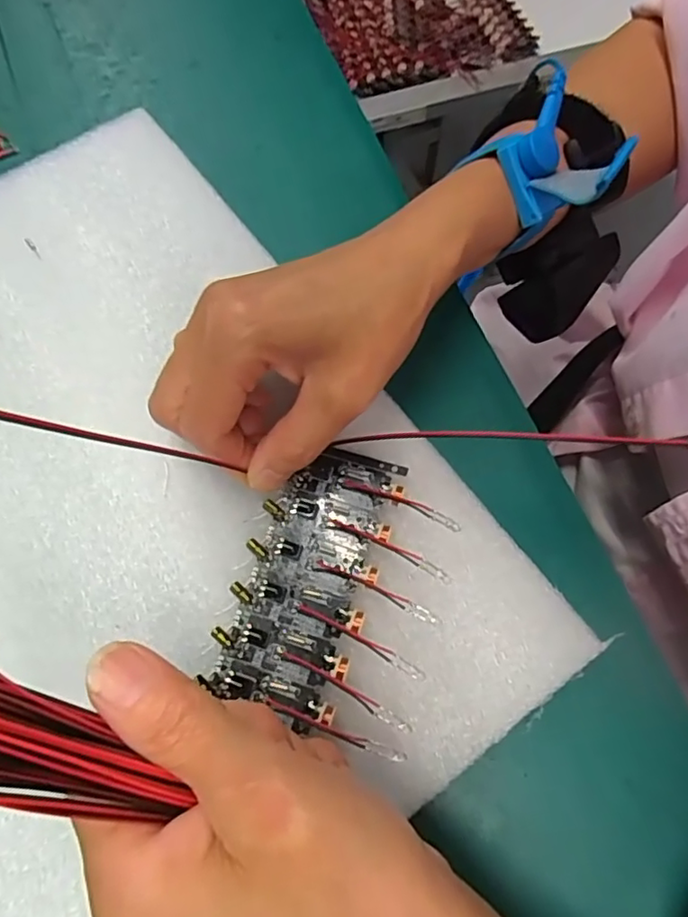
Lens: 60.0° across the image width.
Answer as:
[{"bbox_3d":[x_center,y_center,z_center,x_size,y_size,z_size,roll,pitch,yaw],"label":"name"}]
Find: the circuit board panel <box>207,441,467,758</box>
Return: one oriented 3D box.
[{"bbox_3d":[-0.002,0.042,0.204,0.064,0.016,0.092,18,67,5],"label":"circuit board panel"}]

